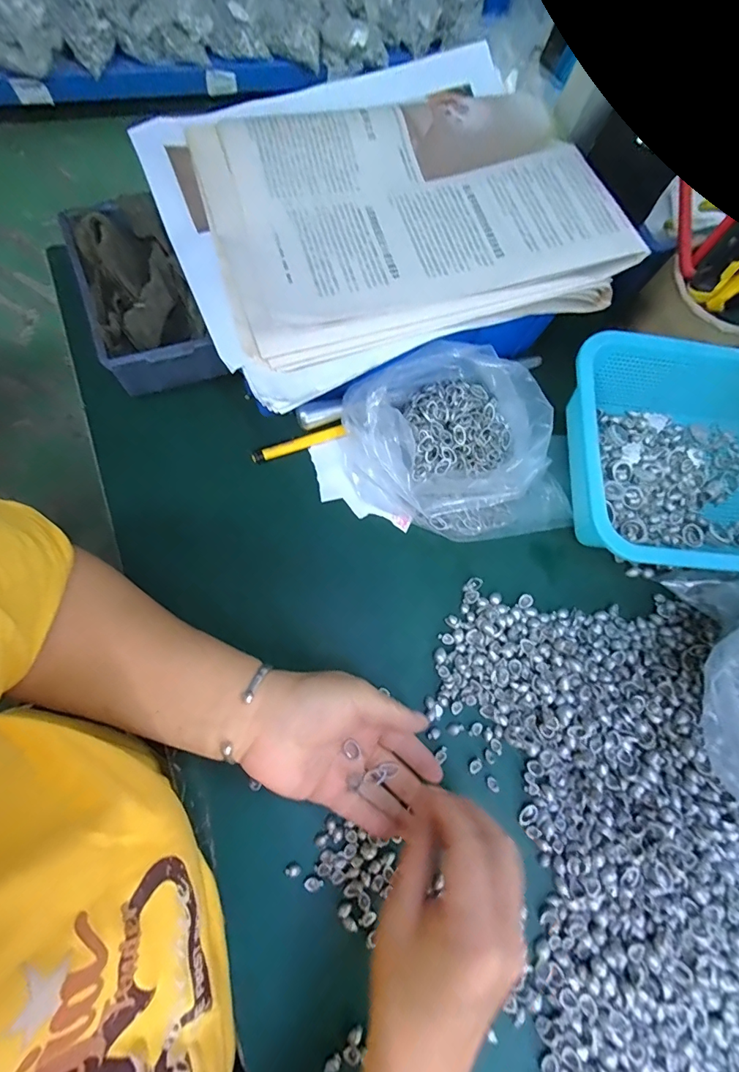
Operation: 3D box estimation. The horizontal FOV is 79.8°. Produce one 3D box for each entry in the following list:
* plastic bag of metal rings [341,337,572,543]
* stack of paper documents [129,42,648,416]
[{"bbox_3d":[0.080,-0.072,0.360,0.192,0.082,0.139,-10,75,-6],"label":"plastic bag of metal rings"},{"bbox_3d":[0.011,-0.240,0.324,0.302,0.037,0.240,-23,75,-9],"label":"stack of paper documents"}]

